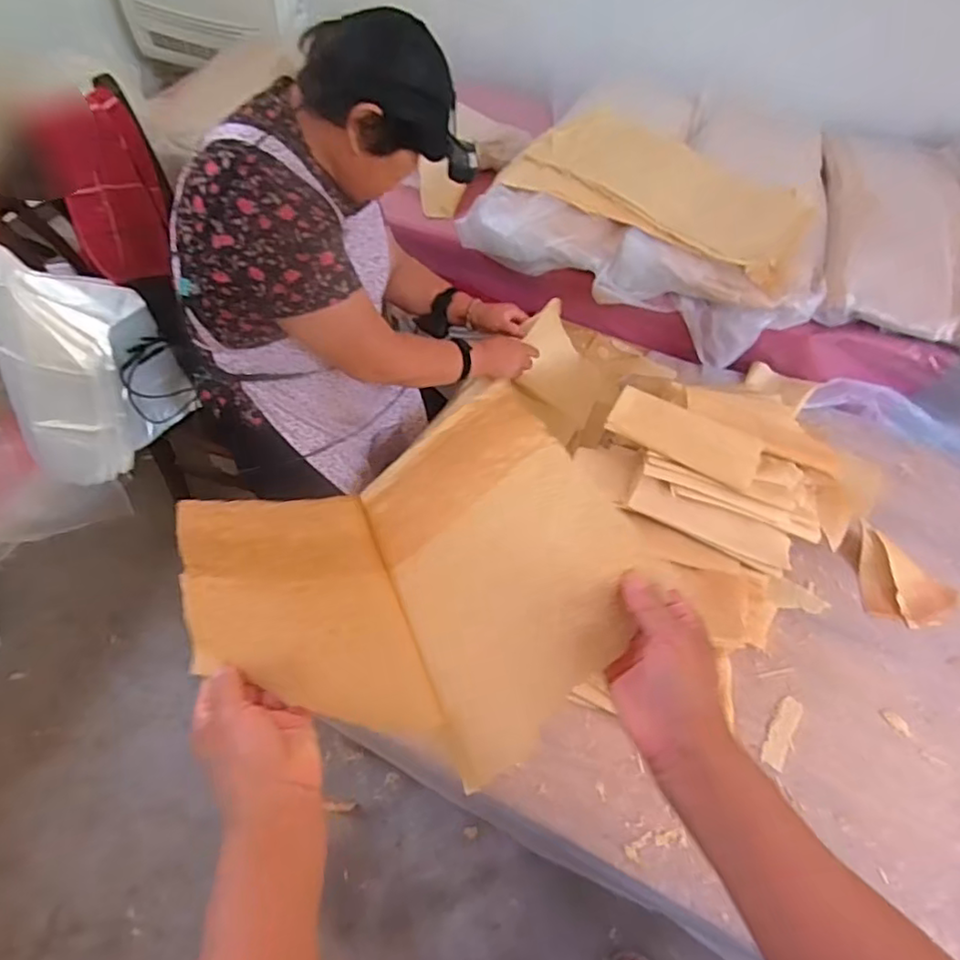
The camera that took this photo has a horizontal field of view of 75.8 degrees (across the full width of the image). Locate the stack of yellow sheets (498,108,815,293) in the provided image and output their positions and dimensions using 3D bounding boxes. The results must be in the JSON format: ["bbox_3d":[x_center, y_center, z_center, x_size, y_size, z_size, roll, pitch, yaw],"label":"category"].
[{"bbox_3d":[0.371,-0.626,1.315,0.638,0.119,0.218,29,87,16],"label":"stack of yellow sheets"}]

